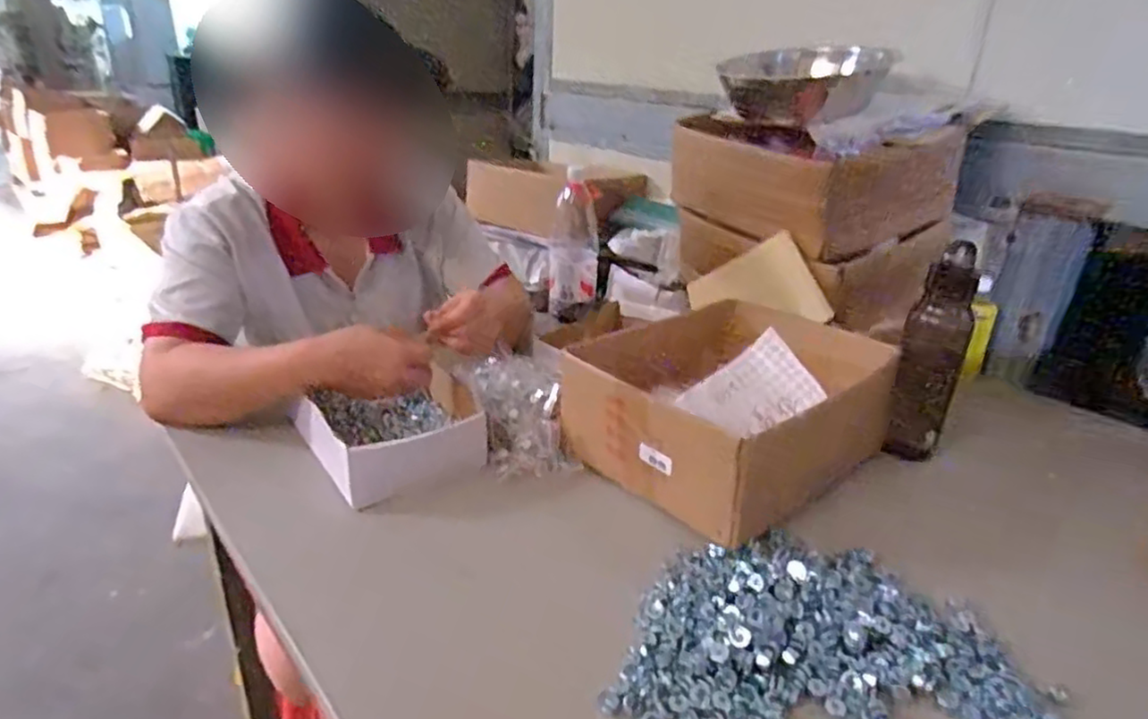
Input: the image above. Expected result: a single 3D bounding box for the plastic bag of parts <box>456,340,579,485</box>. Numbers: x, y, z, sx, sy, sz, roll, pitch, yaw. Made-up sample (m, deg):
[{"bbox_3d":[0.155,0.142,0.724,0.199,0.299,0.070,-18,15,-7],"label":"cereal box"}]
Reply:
[{"bbox_3d":[-0.065,0.062,0.792,0.116,0.073,0.176,-4,25,-14],"label":"plastic bag of parts"}]

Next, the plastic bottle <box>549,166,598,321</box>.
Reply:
[{"bbox_3d":[0.000,-0.209,1.240,0.089,0.248,0.080,3,24,1],"label":"plastic bottle"}]

